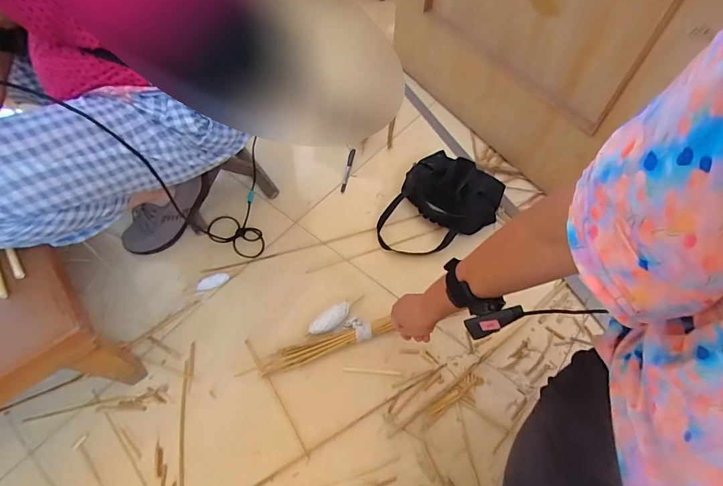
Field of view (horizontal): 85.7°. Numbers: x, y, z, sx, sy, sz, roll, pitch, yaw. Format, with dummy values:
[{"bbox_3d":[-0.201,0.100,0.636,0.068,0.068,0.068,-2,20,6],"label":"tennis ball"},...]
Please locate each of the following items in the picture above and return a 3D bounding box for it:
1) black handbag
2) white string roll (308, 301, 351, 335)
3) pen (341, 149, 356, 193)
[{"bbox_3d":[0.185,-0.090,0.875,0.224,0.072,0.298,24,59,14],"label":"black handbag"},{"bbox_3d":[-0.057,0.148,0.738,0.087,0.032,0.033,-31,62,-19],"label":"white string roll"},{"bbox_3d":[-0.033,-0.184,0.971,0.014,0.014,0.135,9,57,5],"label":"pen"}]

